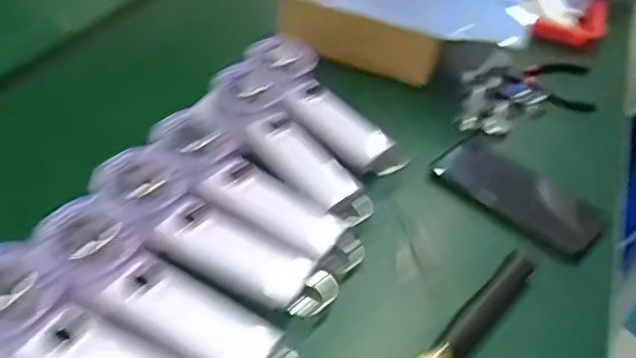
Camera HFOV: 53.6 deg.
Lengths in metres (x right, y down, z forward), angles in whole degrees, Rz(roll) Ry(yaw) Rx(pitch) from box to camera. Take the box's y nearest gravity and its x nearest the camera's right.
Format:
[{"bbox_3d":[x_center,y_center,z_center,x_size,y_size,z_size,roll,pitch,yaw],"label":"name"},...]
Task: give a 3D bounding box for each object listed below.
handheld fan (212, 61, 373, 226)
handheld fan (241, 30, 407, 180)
[{"bbox_3d":[-0.023,-0.032,0.574,0.060,0.032,0.188,-29,69,-38],"label":"handheld fan"},{"bbox_3d":[0.007,-0.072,0.625,0.194,0.032,0.053,46,48,11],"label":"handheld fan"}]

